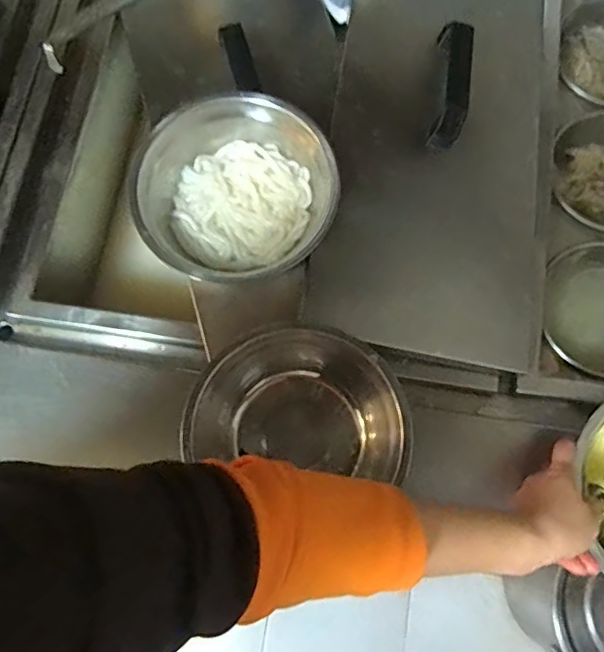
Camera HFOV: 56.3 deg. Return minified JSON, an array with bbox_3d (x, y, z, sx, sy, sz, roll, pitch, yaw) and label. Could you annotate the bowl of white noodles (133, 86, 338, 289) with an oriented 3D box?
[{"bbox_3d":[-0.065,-0.132,0.565,0.188,0.092,0.181,0,76,1],"label":"bowl of white noodles"}]

